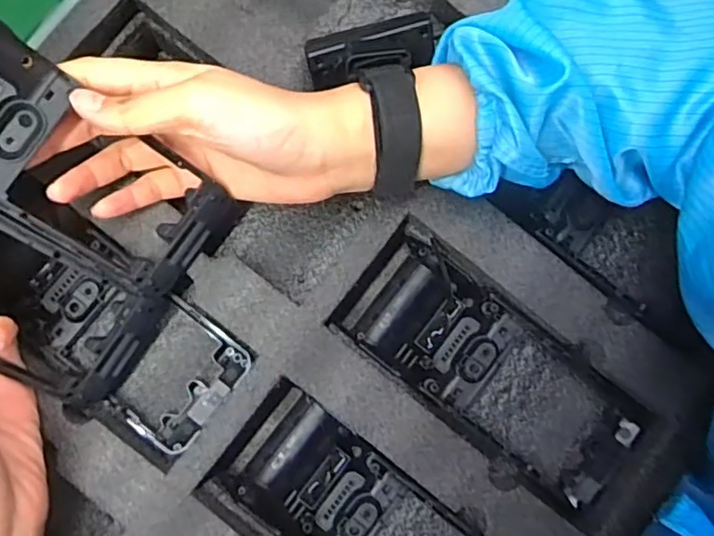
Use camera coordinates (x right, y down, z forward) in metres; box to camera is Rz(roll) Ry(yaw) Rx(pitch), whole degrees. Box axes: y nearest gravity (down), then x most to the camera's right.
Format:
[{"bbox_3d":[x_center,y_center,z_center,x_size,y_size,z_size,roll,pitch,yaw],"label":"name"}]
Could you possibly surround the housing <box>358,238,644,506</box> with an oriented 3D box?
[{"bbox_3d":[0.084,0.064,0.391,0.175,0.048,0.070,39,85,4],"label":"housing"}]

